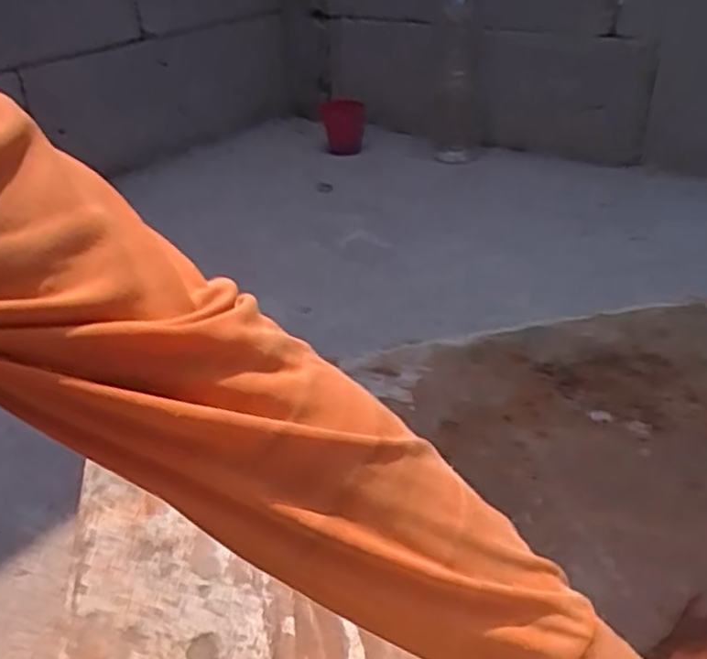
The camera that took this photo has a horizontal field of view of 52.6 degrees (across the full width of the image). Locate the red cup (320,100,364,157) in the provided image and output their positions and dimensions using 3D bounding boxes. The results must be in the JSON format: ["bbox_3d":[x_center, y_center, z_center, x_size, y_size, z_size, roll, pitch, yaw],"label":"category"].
[{"bbox_3d":[-0.016,-0.396,1.390,0.072,0.089,0.084,-7,31,-9],"label":"red cup"}]

